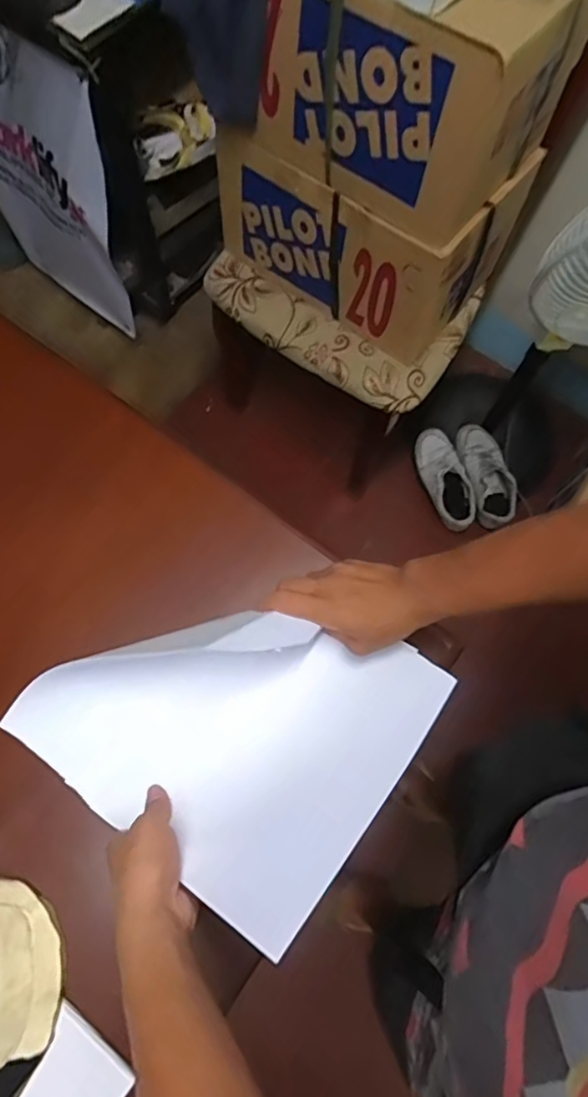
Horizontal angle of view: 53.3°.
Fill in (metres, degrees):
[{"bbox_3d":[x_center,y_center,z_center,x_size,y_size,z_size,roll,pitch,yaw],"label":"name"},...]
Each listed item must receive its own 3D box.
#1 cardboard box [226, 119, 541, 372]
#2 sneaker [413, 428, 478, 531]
[{"bbox_3d":[0.129,-0.597,1.022,0.439,0.236,0.294,36,74,10],"label":"cardboard box"},{"bbox_3d":[0.362,-0.166,1.413,0.091,0.103,0.246,-22,73,-8],"label":"sneaker"}]

